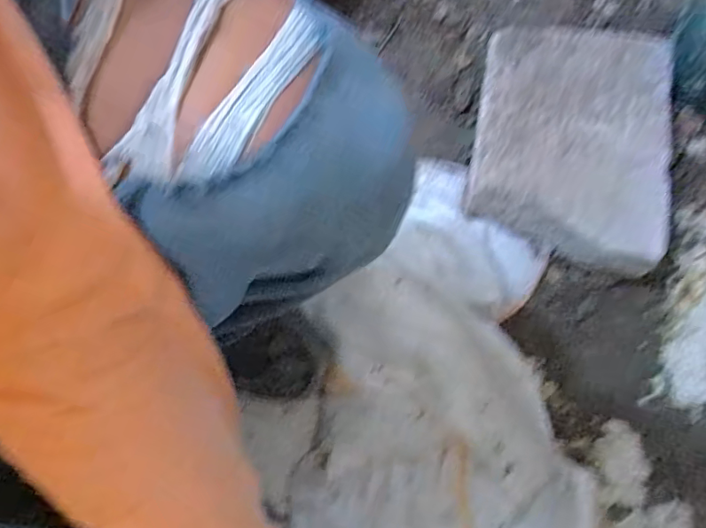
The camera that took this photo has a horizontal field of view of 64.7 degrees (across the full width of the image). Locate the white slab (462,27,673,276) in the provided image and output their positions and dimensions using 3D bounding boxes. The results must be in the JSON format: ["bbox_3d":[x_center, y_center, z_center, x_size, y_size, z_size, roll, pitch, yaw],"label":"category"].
[{"bbox_3d":[0.237,-0.136,0.623,0.196,0.073,0.269,10,73,1],"label":"white slab"}]

